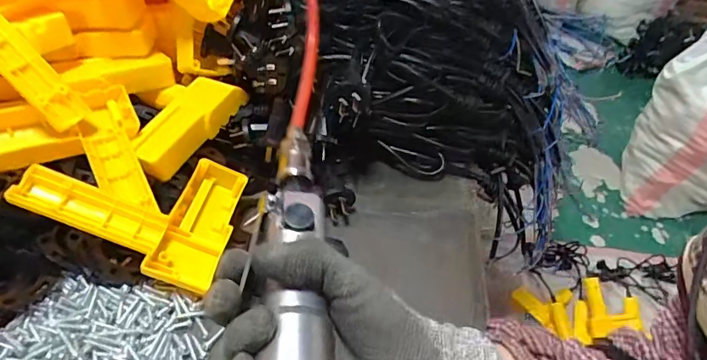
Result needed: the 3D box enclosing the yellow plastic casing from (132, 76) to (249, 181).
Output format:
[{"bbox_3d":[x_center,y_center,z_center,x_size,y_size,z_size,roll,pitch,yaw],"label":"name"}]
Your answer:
[{"bbox_3d":[-0.152,-0.050,0.435,0.048,0.026,0.110,22,58,21],"label":"yellow plastic casing"}]

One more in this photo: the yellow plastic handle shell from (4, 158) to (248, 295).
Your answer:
[{"bbox_3d":[-0.160,0.012,0.371,0.141,0.029,0.110,32,37,-12],"label":"yellow plastic handle shell"}]

